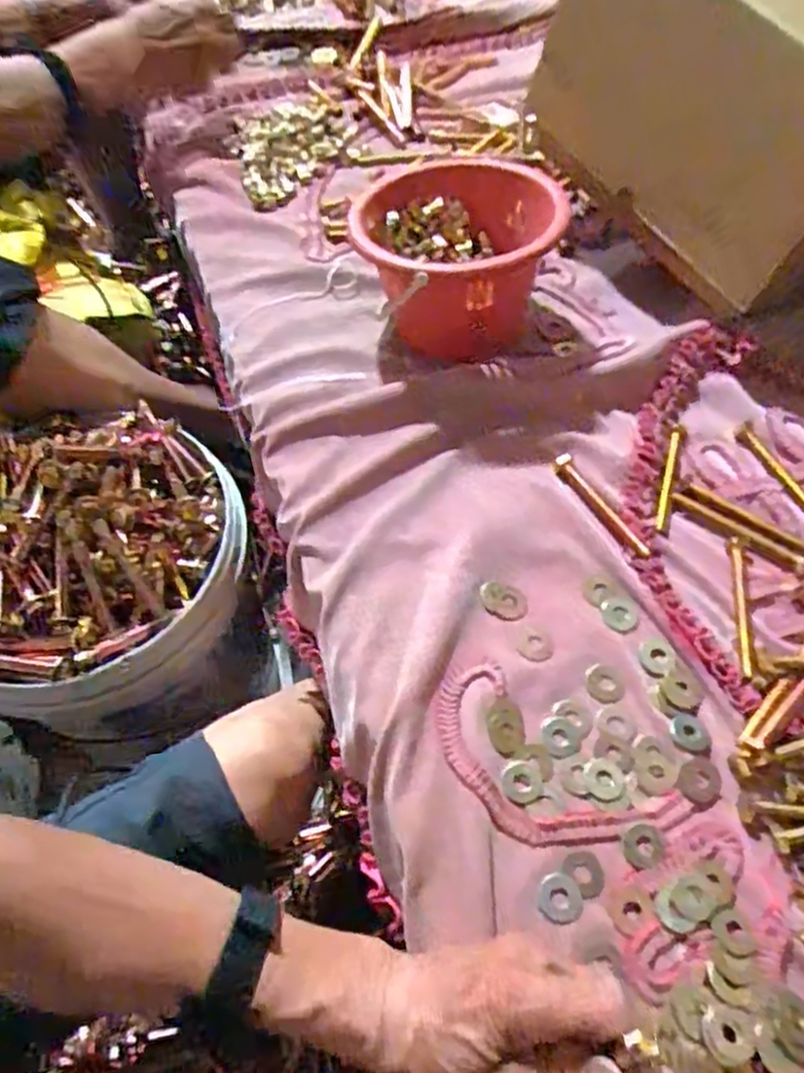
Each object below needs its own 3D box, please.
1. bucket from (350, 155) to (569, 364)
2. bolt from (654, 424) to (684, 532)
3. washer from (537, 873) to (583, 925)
[{"bbox_3d":[0.047,-0.243,0.628,0.164,0.108,0.145,-1,59,3],"label":"bucket"},{"bbox_3d":[0.212,-0.050,0.572,0.010,0.005,0.110,16,61,12],"label":"bolt"},{"bbox_3d":[0.092,0.210,0.419,0.026,0.004,0.026,-1,59,2],"label":"washer"}]

